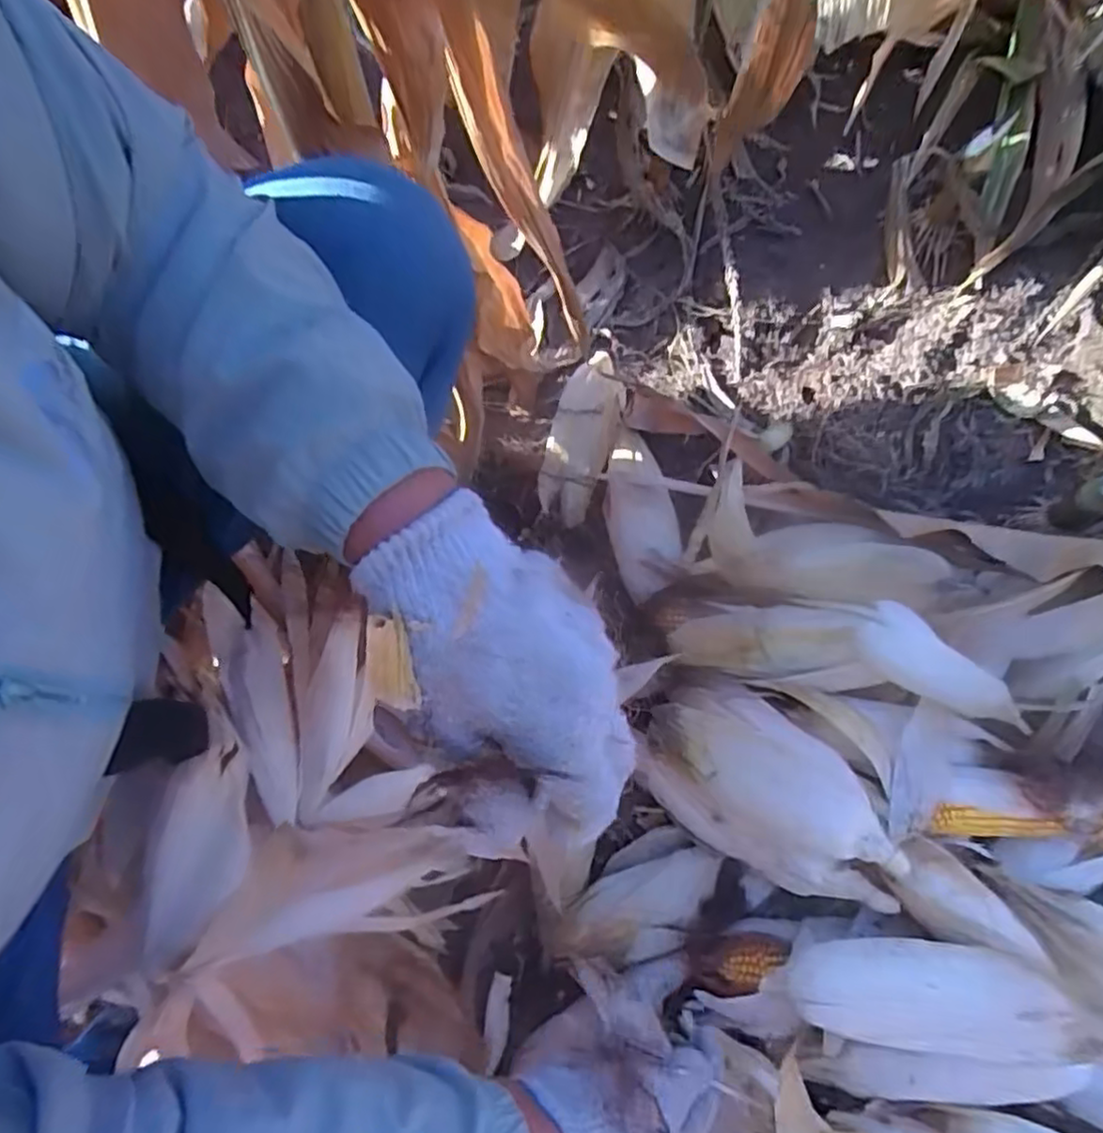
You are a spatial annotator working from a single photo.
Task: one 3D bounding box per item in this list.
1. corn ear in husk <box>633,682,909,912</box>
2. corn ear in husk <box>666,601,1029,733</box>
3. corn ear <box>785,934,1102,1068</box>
[{"bbox_3d":[0.187,0.202,0.591,0.126,0.102,0.239,-43,75,-12],"label":"corn ear in husk"},{"bbox_3d":[0.262,0.072,0.596,0.300,0.075,0.080,7,71,4],"label":"corn ear in husk"},{"bbox_3d":[0.288,0.324,0.509,0.208,0.066,0.075,4,71,3],"label":"corn ear"}]

